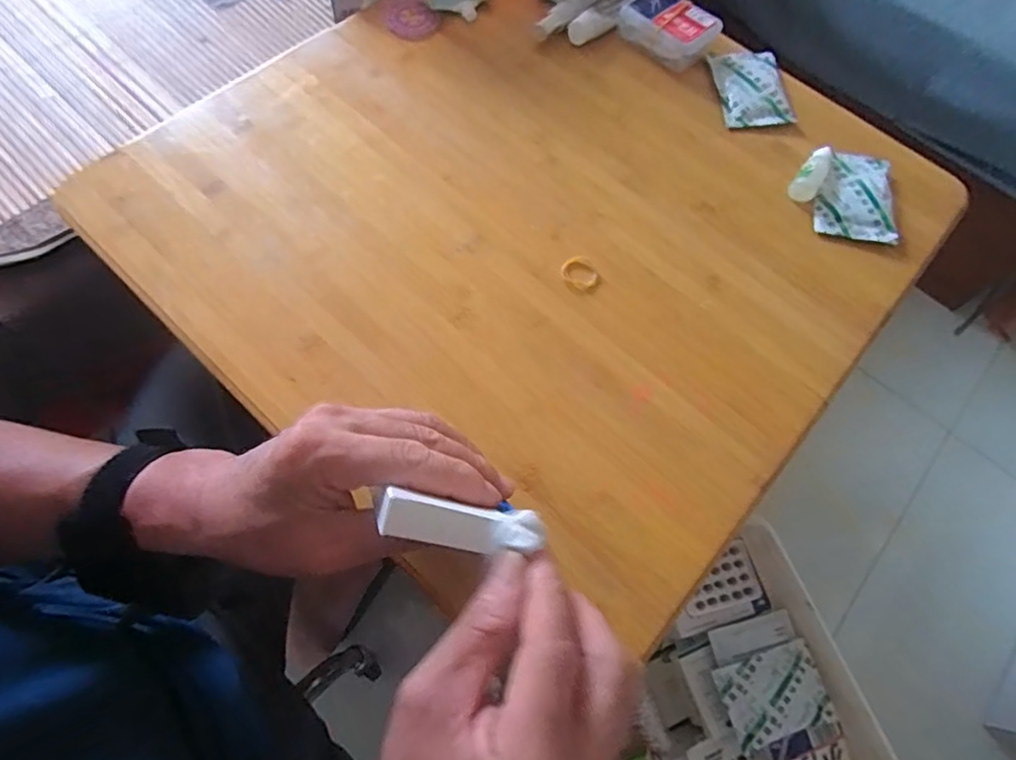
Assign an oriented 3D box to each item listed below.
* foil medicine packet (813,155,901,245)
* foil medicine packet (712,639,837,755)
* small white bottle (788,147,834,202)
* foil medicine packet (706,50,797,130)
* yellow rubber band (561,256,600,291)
[{"bbox_3d":[0.308,-0.166,0.488,0.066,0.009,0.095,10,67,0],"label":"foil medicine packet"},{"bbox_3d":[0.240,0.283,0.492,0.096,0.007,0.065,-12,67,-13],"label":"foil medicine packet"},{"bbox_3d":[0.275,-0.187,0.489,0.023,0.017,0.065,36,70,11],"label":"small white bottle"},{"bbox_3d":[0.238,-0.286,0.535,0.067,0.010,0.093,-3,67,-5],"label":"foil medicine packet"},{"bbox_3d":[0.059,-0.087,0.441,0.031,0.004,0.027,43,71,13],"label":"yellow rubber band"}]

